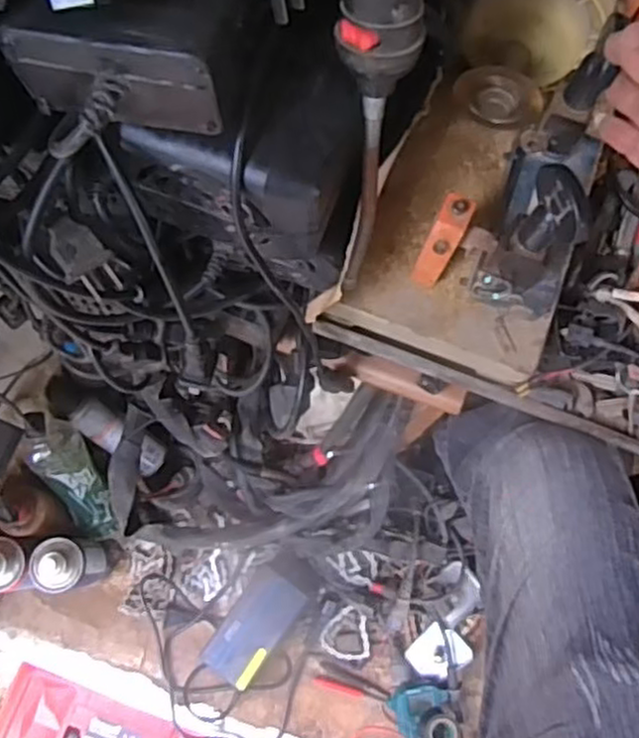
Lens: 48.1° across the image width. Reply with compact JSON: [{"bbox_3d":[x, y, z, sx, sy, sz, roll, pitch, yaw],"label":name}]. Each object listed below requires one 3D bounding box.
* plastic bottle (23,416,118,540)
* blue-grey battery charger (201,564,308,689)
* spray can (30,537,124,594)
[{"bbox_3d":[-0.312,0.144,0.917,0.062,0.199,0.054,-23,33,-7],"label":"plastic bottle"},{"bbox_3d":[-0.087,0.343,0.958,0.073,0.053,0.147,38,77,8],"label":"blue-grey battery charger"},{"bbox_3d":[-0.312,0.253,0.926,0.076,0.171,0.065,-2,75,-2],"label":"spray can"}]

